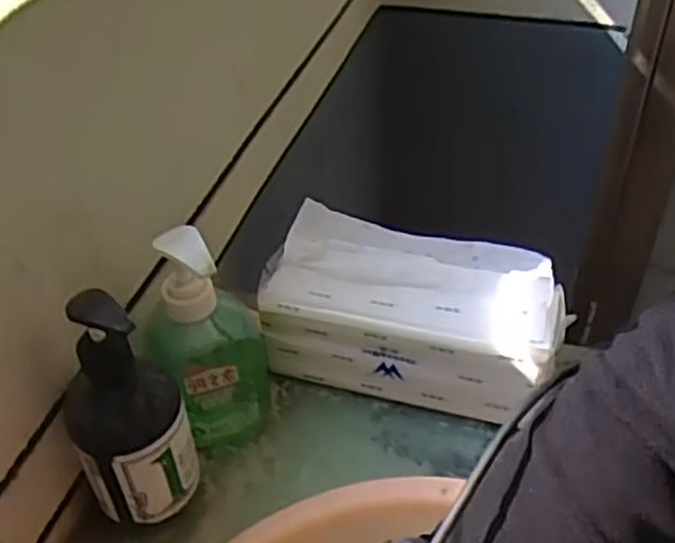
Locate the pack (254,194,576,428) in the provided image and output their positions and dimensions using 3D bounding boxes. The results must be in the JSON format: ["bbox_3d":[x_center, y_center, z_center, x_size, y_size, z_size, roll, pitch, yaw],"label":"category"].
[{"bbox_3d":[0.063,0.025,0.615,0.224,0.085,0.133,11,44,15],"label":"pack"}]

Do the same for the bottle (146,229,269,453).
[{"bbox_3d":[-0.089,0.049,0.537,0.079,0.179,0.050,-32,49,-28],"label":"bottle"}]

